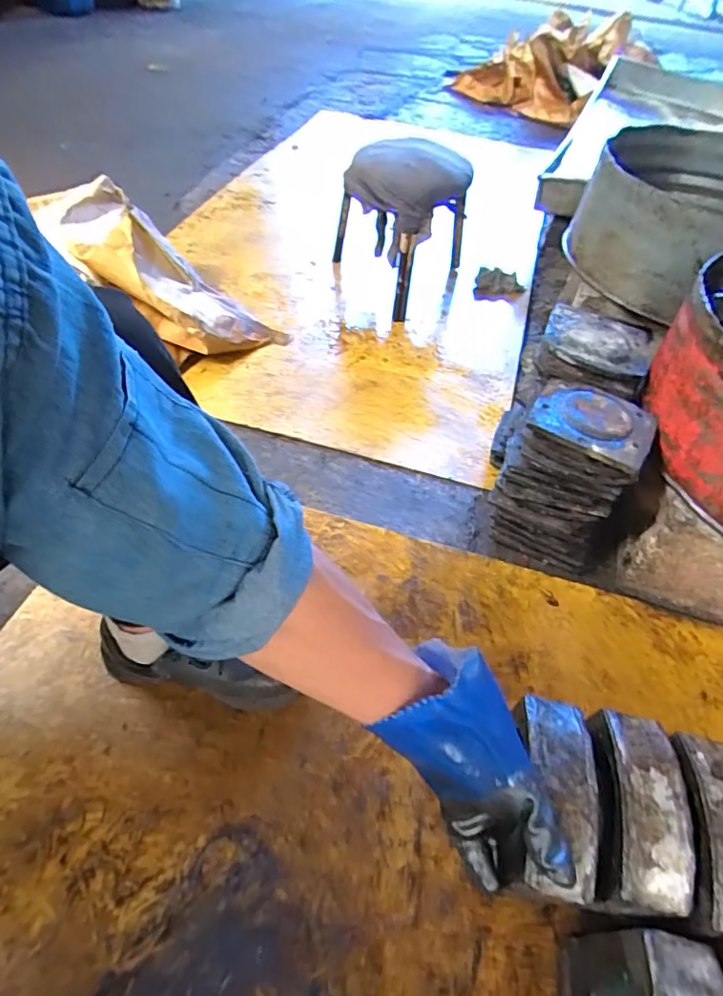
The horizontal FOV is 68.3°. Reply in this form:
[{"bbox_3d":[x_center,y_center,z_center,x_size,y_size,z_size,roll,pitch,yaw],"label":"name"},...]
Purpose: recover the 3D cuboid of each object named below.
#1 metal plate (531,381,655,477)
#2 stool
[{"bbox_3d":[0.320,-0.109,0.735,0.153,0.012,0.127,29,52,18],"label":"metal plate"},{"bbox_3d":[0.076,-0.602,1.214,0.314,0.338,0.264,9,49,2],"label":"stool"}]

